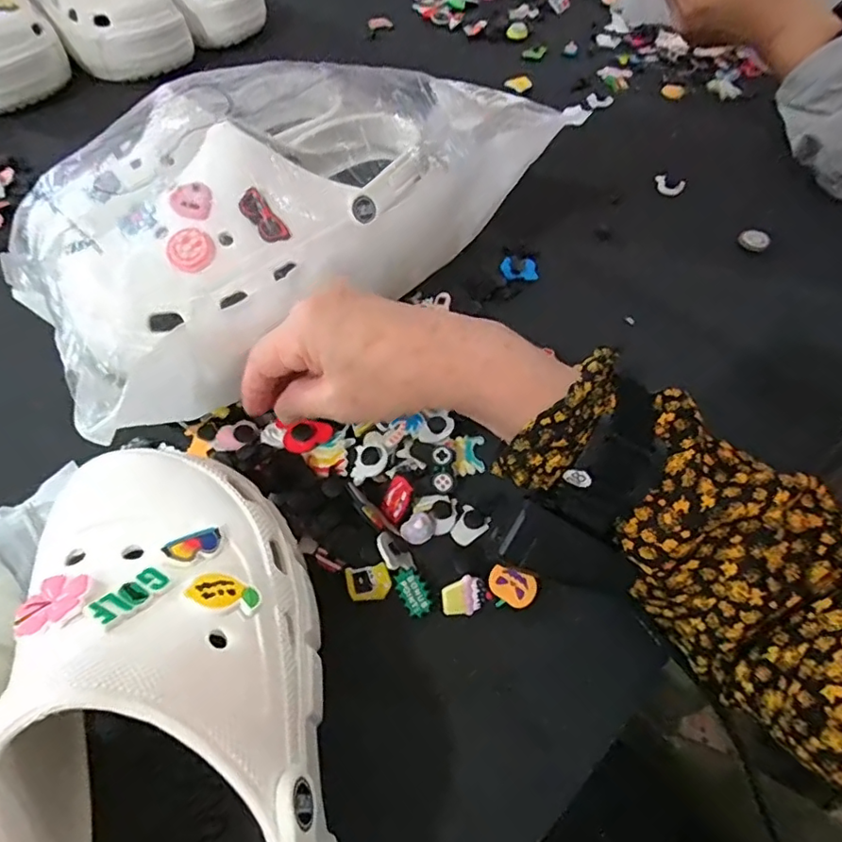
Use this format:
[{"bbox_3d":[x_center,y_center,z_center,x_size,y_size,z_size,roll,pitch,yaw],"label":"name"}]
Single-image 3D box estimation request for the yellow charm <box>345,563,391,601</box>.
[{"bbox_3d":[-0.027,0.086,0.299,0.023,0.004,0.018,-6,84,-20],"label":"yellow charm"}]

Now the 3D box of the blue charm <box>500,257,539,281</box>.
[{"bbox_3d":[0.078,-0.122,0.446,0.029,0.008,0.021,8,56,5],"label":"blue charm"}]

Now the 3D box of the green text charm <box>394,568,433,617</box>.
[{"bbox_3d":[-0.004,0.090,0.299,0.016,0.004,0.024,-29,61,-18],"label":"green text charm"}]

